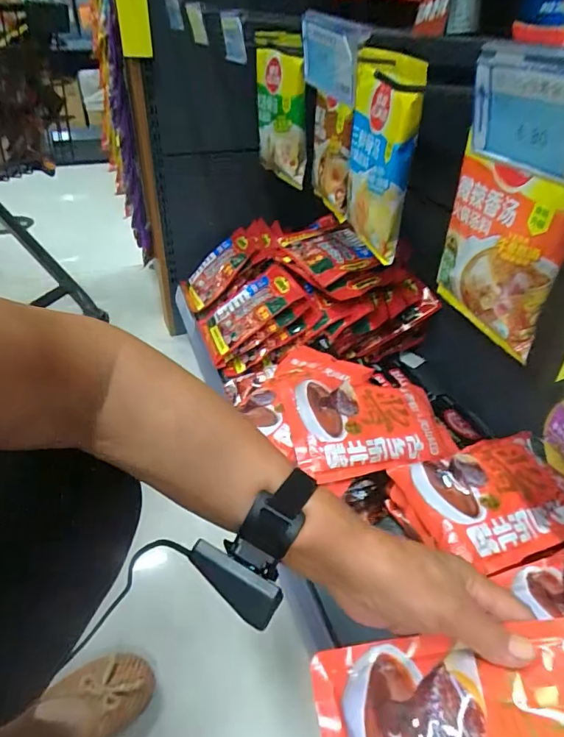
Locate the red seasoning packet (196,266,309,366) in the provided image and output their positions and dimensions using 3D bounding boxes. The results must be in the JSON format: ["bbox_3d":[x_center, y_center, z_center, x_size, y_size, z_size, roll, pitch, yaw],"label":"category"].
[{"bbox_3d":[-0.071,-0.118,0.904,0.213,0.019,0.158,-37,40,7],"label":"red seasoning packet"}]

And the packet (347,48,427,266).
[{"bbox_3d":[0.126,-0.288,0.618,0.035,0.233,0.149,-12,44,-14],"label":"packet"}]

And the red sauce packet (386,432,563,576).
[{"bbox_3d":[0.261,0.153,0.553,0.204,0.025,0.150,-10,41,-15],"label":"red sauce packet"}]

